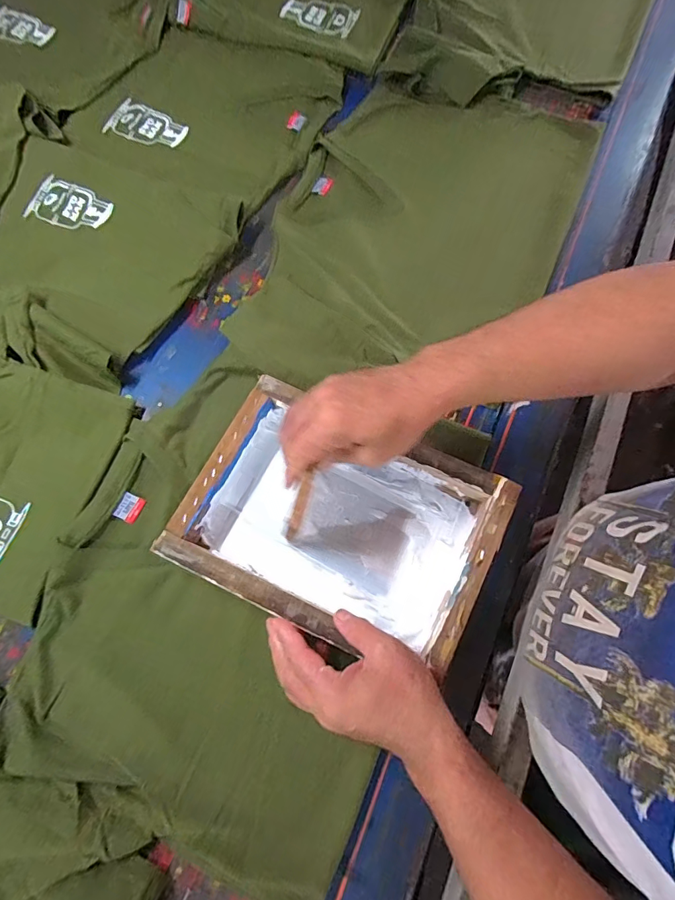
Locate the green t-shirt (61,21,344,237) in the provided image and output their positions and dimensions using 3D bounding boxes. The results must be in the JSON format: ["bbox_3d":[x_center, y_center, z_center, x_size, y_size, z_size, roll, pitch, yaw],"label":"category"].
[{"bbox_3d":[-0.193,-0.515,0.683,0.369,0.031,0.330,33,74,14],"label":"green t-shirt"}]

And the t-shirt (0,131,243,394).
[{"bbox_3d":[-0.350,-0.276,0.586,0.354,0.036,0.319,32,75,10],"label":"t-shirt"}]

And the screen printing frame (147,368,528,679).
[{"bbox_3d":[0.003,0.077,0.473,0.302,0.048,0.215,24,74,8],"label":"screen printing frame"}]

